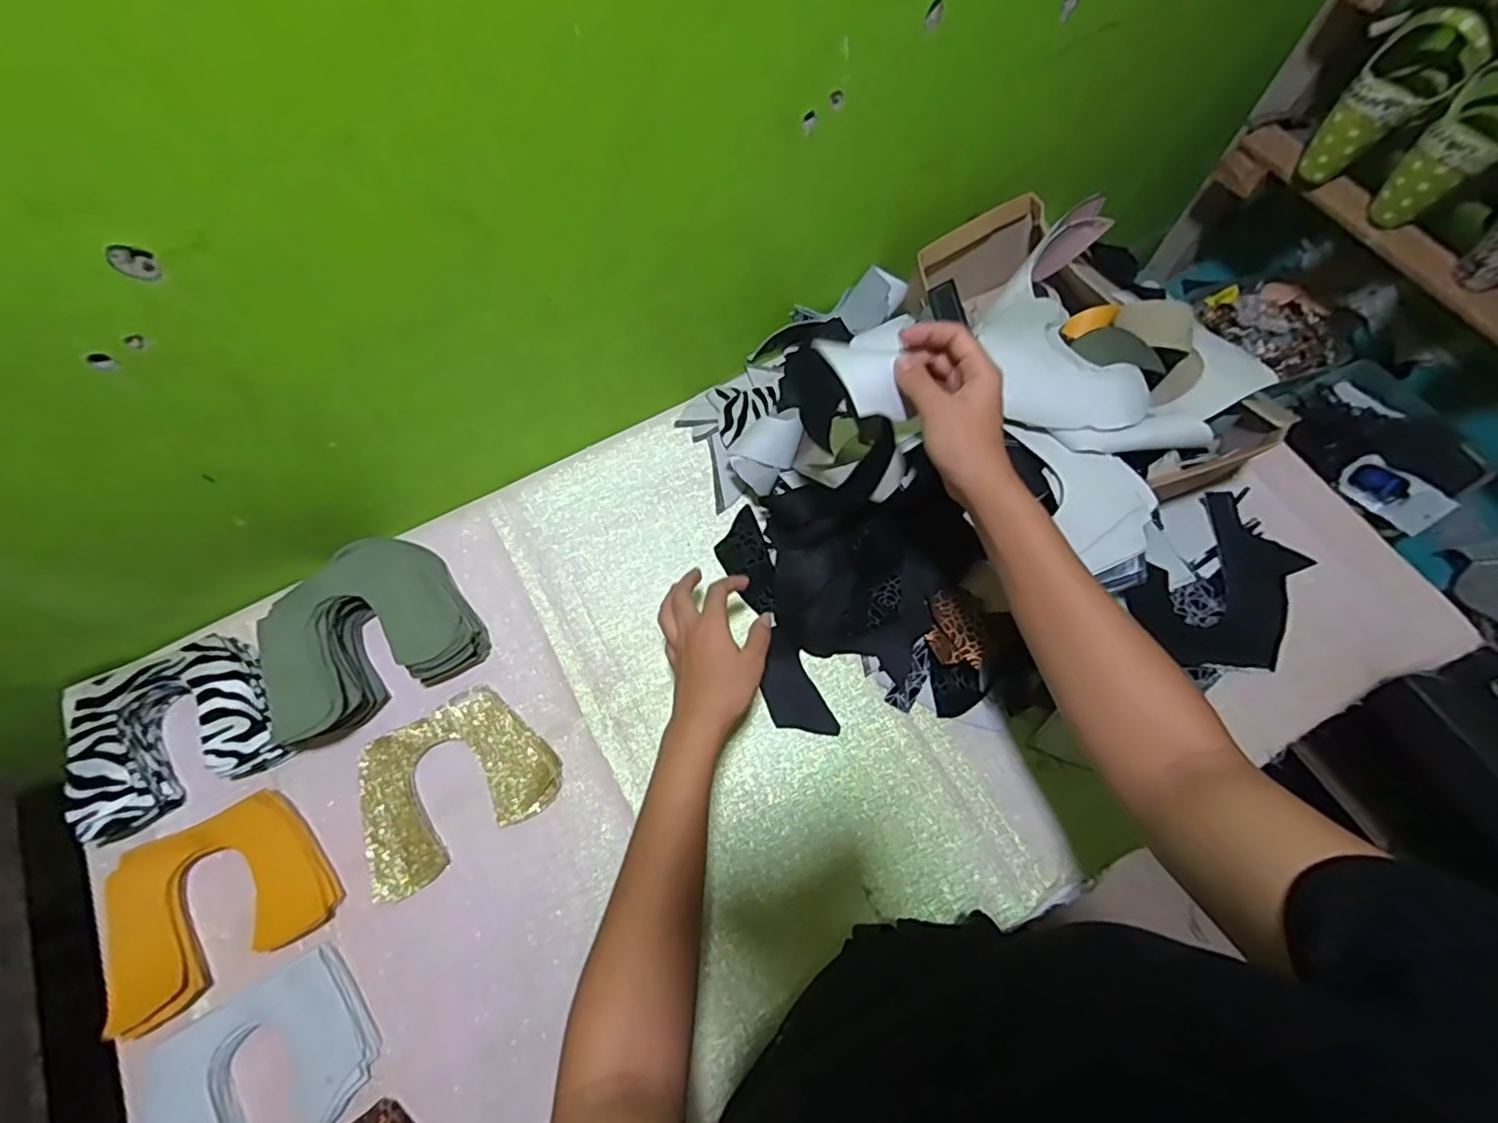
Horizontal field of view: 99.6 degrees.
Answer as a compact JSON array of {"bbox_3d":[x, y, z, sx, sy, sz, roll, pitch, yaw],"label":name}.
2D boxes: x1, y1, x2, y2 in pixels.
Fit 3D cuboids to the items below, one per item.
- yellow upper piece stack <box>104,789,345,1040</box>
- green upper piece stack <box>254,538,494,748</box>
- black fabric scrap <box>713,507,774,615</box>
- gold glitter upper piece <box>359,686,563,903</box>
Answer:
[{"bbox_3d":[-0.435,0.274,0.515,0.157,0.015,0.127,-29,74,-19],"label":"yellow upper piece stack"},{"bbox_3d":[-0.348,0.074,0.581,0.172,0.072,0.136,-33,72,-11],"label":"green upper piece stack"},{"bbox_3d":[-0.002,0.002,0.643,0.049,0.009,0.106,-21,71,-1],"label":"black fabric scrap"},{"bbox_3d":[-0.264,0.194,0.563,0.167,0.019,0.128,-32,72,-10],"label":"gold glitter upper piece"}]

